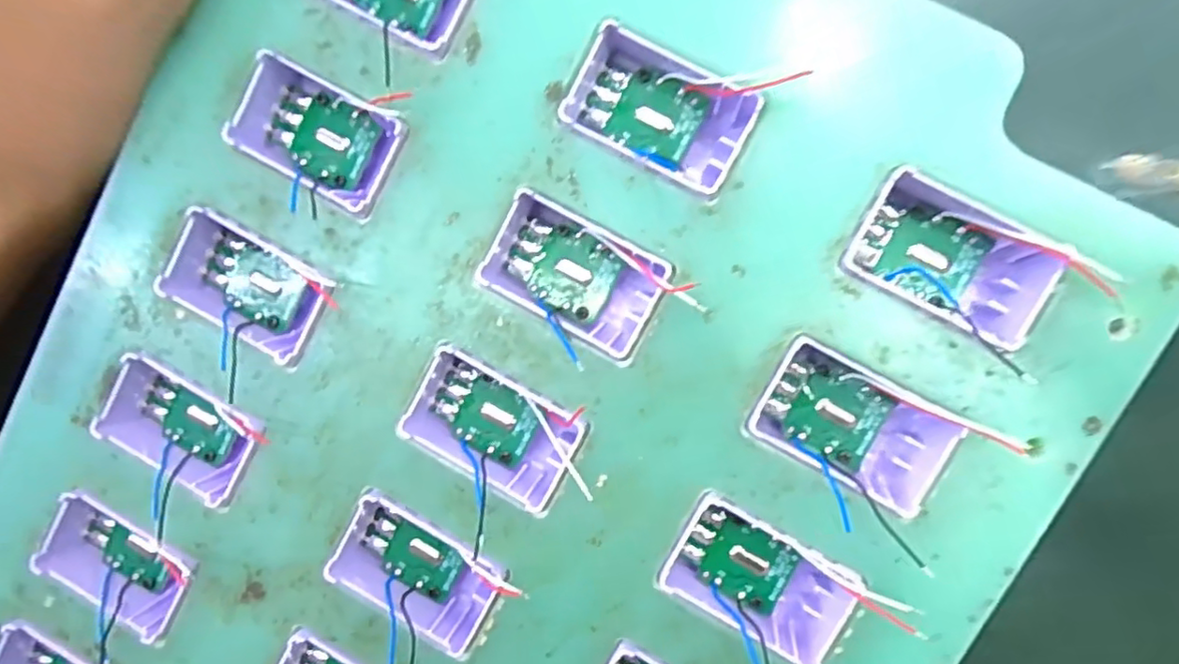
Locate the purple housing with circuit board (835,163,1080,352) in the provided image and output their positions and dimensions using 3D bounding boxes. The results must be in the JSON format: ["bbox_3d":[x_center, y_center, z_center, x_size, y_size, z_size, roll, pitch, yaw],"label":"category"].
[{"bbox_3d":[0.061,-0.013,0.109,0.032,0.011,0.020,29,97,5],"label":"purple housing with circuit board"}]

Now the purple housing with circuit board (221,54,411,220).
[{"bbox_3d":[-0.051,-0.037,0.122,0.032,0.011,0.019,27,97,5],"label":"purple housing with circuit board"}]

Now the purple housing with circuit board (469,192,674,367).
[{"bbox_3d":[-0.003,-0.011,0.117,0.034,0.011,0.020,28,97,5],"label":"purple housing with circuit board"}]

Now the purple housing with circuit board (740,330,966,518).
[{"bbox_3d":[0.046,0.016,0.113,0.031,0.012,0.019,31,97,4],"label":"purple housing with circuit board"}]

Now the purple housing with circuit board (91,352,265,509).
[{"bbox_3d":[-0.080,0.019,0.129,0.031,0.012,0.019,28,97,5],"label":"purple housing with circuit board"}]

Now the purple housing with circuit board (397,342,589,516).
[{"bbox_3d":[-0.018,0.017,0.120,0.033,0.011,0.020,29,97,5],"label":"purple housing with circuit board"}]

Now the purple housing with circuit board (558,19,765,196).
[{"bbox_3d":[0.013,-0.039,0.114,0.032,0.011,0.020,29,97,5],"label":"purple housing with circuit board"}]

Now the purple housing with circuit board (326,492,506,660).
[{"bbox_3d":[-0.032,0.045,0.124,0.032,0.013,0.021,25,97,5],"label":"purple housing with circuit board"}]

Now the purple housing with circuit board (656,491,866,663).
[{"bbox_3d":[0.031,0.044,0.116,0.032,0.012,0.020,29,97,5],"label":"purple housing with circuit board"}]

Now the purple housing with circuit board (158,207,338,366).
[{"bbox_3d":[-0.066,-0.010,0.126,0.034,0.011,0.019,30,97,4],"label":"purple housing with circuit board"}]

